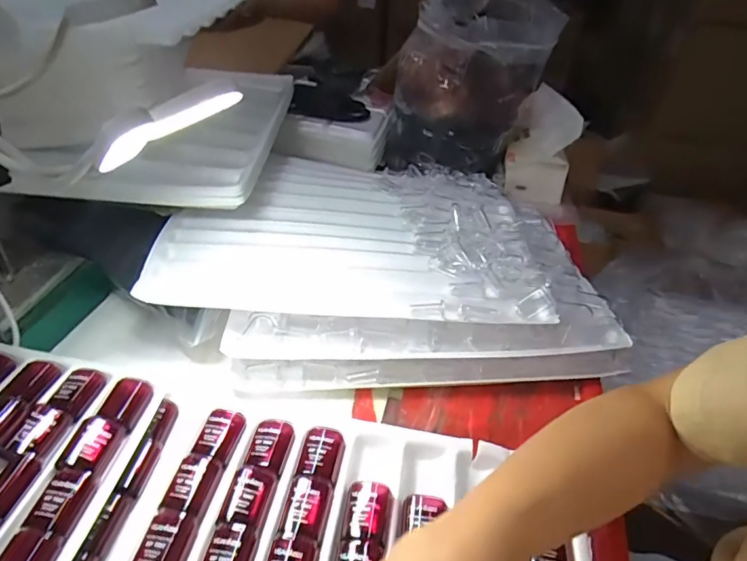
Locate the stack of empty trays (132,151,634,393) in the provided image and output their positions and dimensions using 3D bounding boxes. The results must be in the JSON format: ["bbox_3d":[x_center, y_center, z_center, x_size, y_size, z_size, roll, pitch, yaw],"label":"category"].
[{"bbox_3d":[0.007,-0.031,0.574,0.453,0.093,0.318,1,38,-6],"label":"stack of empty trays"}]

